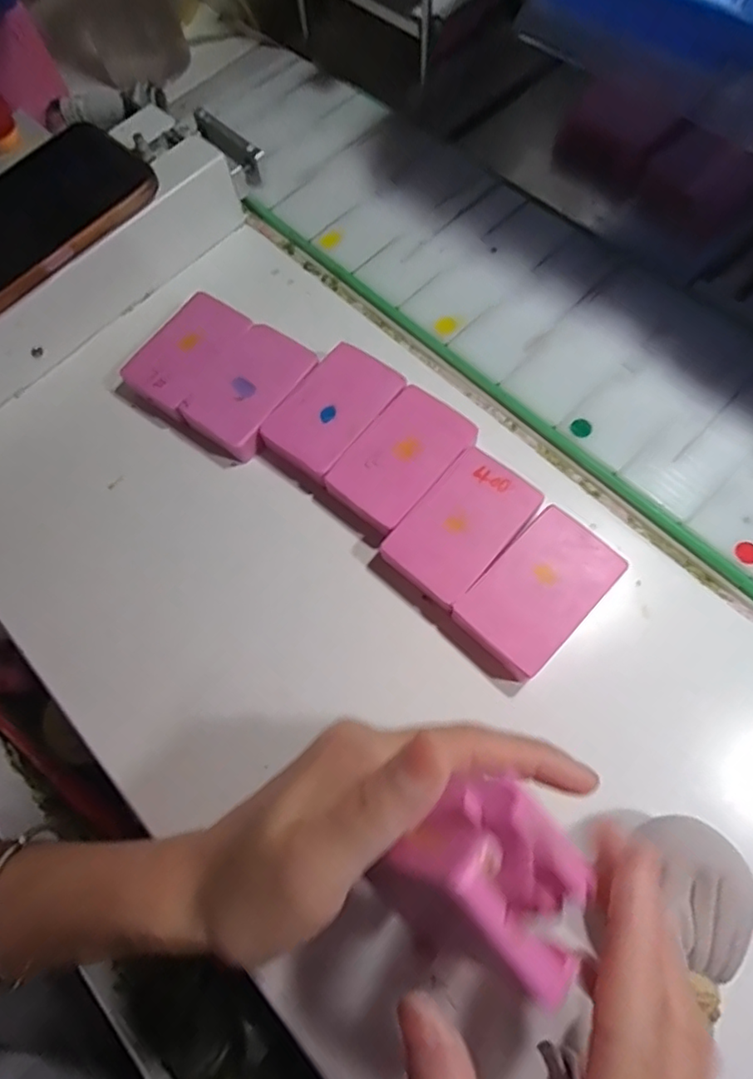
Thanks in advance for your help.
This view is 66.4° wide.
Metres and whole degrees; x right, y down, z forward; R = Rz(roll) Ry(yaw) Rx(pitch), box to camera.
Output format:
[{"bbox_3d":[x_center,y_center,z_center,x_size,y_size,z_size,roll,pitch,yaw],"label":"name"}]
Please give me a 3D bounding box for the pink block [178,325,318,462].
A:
[{"bbox_3d":[-0.067,-0.078,0.310,0.044,0.019,0.068,32,72,14],"label":"pink block"}]

